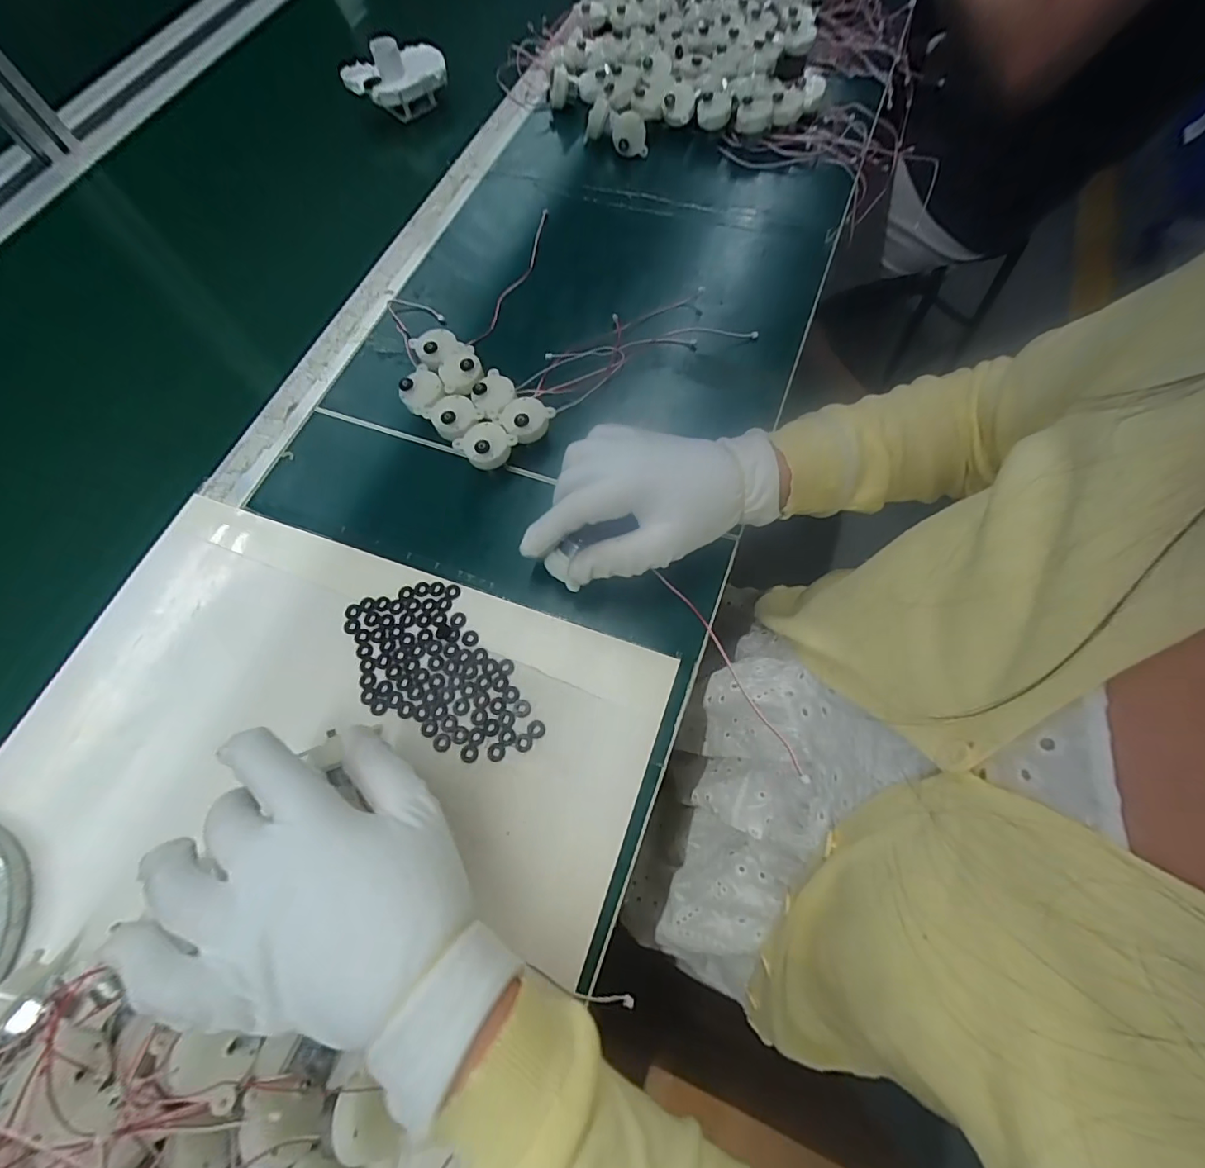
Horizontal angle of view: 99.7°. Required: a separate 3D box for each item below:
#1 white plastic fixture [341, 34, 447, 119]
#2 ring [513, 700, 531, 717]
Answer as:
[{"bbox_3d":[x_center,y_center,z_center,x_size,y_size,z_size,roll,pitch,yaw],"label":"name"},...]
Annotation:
[{"bbox_3d":[-0.218,-0.539,0.543,0.100,0.054,0.061,-27,69,-8],"label":"white plastic fixture"},{"bbox_3d":[-0.049,0.075,0.308,0.010,0.004,0.011,-1,68,2],"label":"ring"}]

